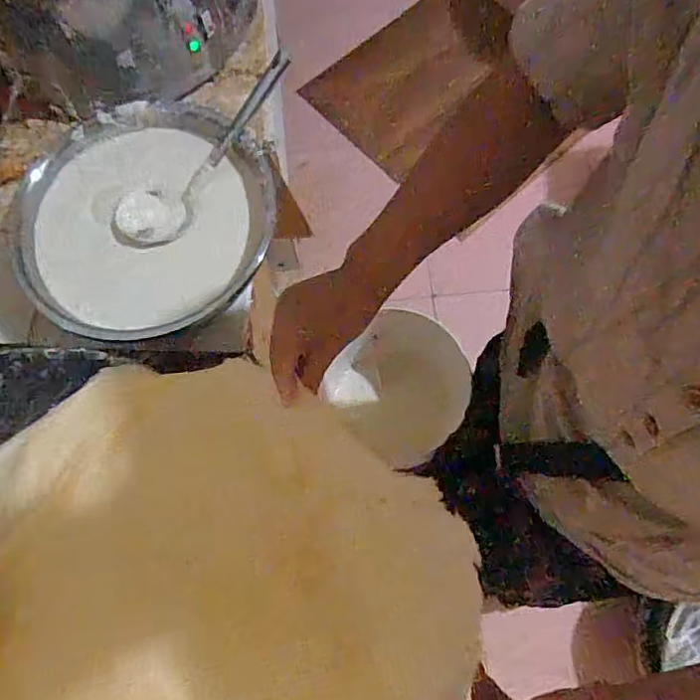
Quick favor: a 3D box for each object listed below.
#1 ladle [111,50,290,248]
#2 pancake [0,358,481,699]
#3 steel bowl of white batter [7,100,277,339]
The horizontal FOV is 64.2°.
[{"bbox_3d":[-0.213,-0.294,0.833,0.358,0.068,0.098,-44,75,9],"label":"ladle"},{"bbox_3d":[-0.125,0.227,0.549,0.471,0.065,0.440,0,72,2],"label":"pancake"},{"bbox_3d":[-0.316,-0.190,0.861,0.338,0.135,0.367,0,72,2],"label":"steel bowl of white batter"}]

